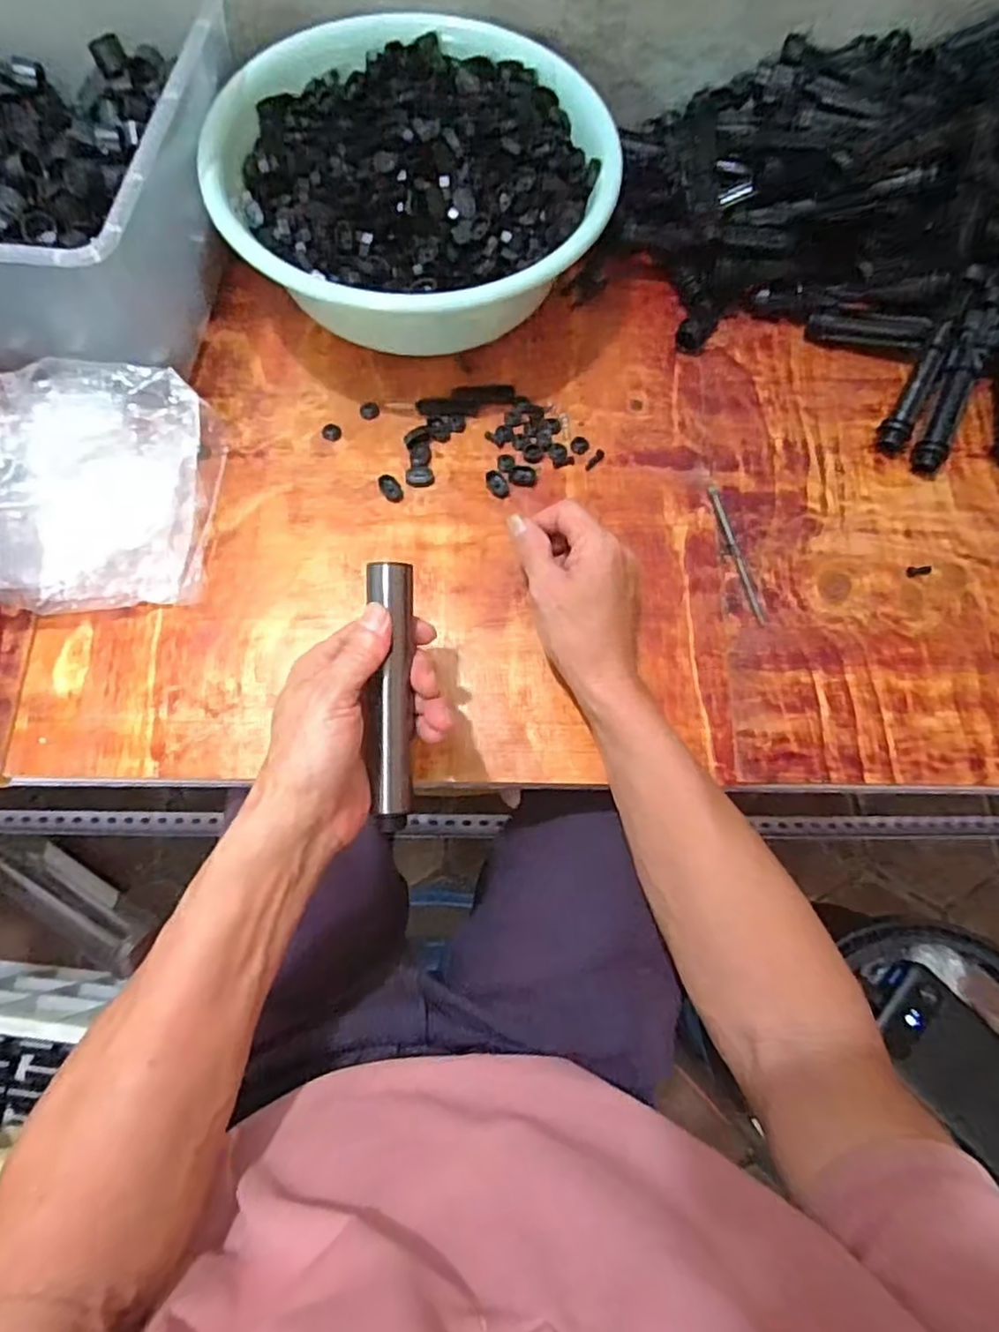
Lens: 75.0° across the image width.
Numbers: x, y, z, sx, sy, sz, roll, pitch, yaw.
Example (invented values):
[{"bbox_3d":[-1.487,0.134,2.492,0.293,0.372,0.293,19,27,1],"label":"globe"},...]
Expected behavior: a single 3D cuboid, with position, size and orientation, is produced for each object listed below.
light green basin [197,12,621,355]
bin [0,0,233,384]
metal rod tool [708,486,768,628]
[{"bbox_3d":[-0.067,-0.375,0.527,0.291,0.099,0.273,0,73,-1],"label":"light green basin"},{"bbox_3d":[-0.377,-0.383,0.491,0.331,0.129,0.313,4,73,0],"label":"bin"},{"bbox_3d":[0.179,-0.085,0.490,0.008,0.004,0.116,-12,74,-5],"label":"metal rod tool"}]

